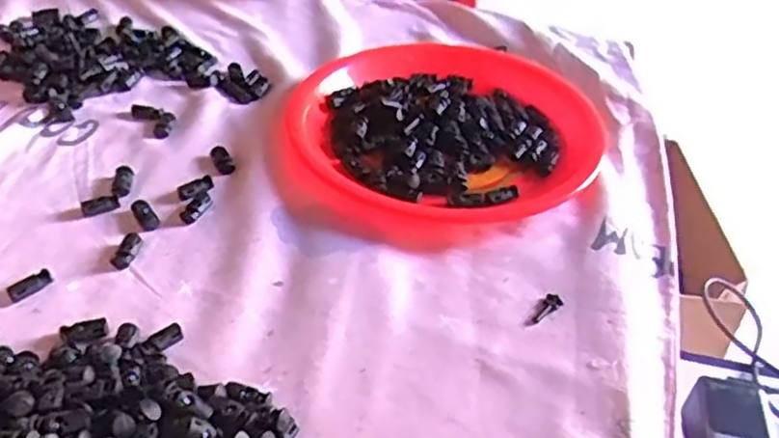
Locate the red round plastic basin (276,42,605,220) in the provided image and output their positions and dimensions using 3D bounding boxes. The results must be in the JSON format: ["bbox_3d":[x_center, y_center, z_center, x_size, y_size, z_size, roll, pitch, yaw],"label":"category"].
[{"bbox_3d":[0.050,-0.089,0.620,0.272,0.040,0.231,-11,44,-17],"label":"red round plastic basin"}]

